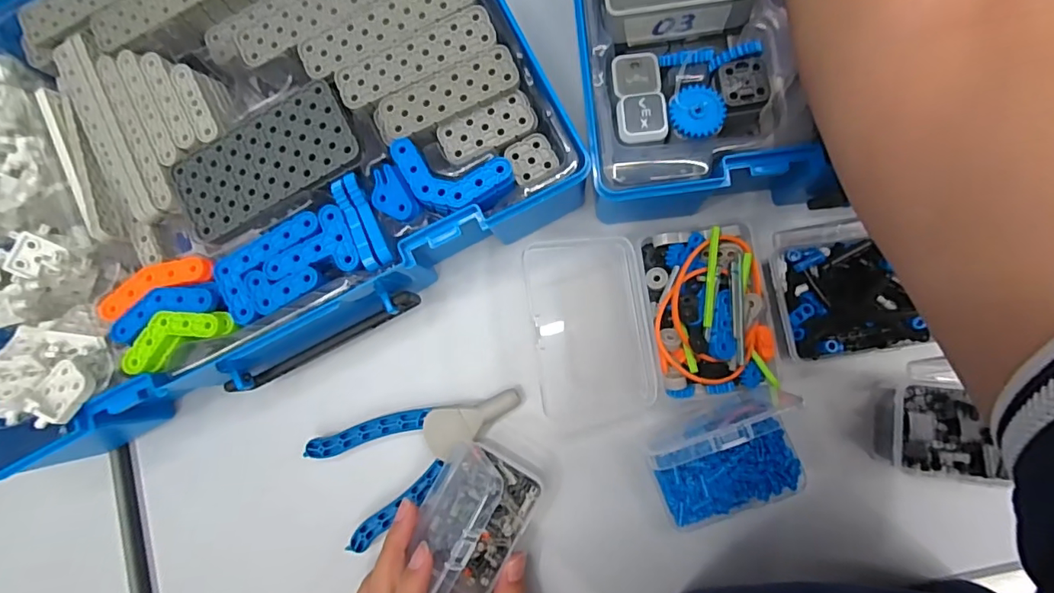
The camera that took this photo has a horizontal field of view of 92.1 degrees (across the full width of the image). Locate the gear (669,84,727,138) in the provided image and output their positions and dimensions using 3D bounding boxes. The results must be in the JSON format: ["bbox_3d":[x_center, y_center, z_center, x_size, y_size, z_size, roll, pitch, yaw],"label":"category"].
[{"bbox_3d":[0.084,-0.092,0.248,0.026,0.004,0.026,0,85,5],"label":"gear"}]

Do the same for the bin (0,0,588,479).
[{"bbox_3d":[-0.177,-0.089,0.307,0.356,0.070,0.265,-27,84,2],"label":"bin"}]

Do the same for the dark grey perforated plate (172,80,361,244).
[{"bbox_3d":[-0.142,-0.072,0.272,0.101,0.004,0.051,-29,83,2],"label":"dark grey perforated plate"}]

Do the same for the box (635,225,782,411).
[{"bbox_3d":[0.101,0.009,0.289,0.065,0.036,0.096,-8,82,5],"label":"box"}]

